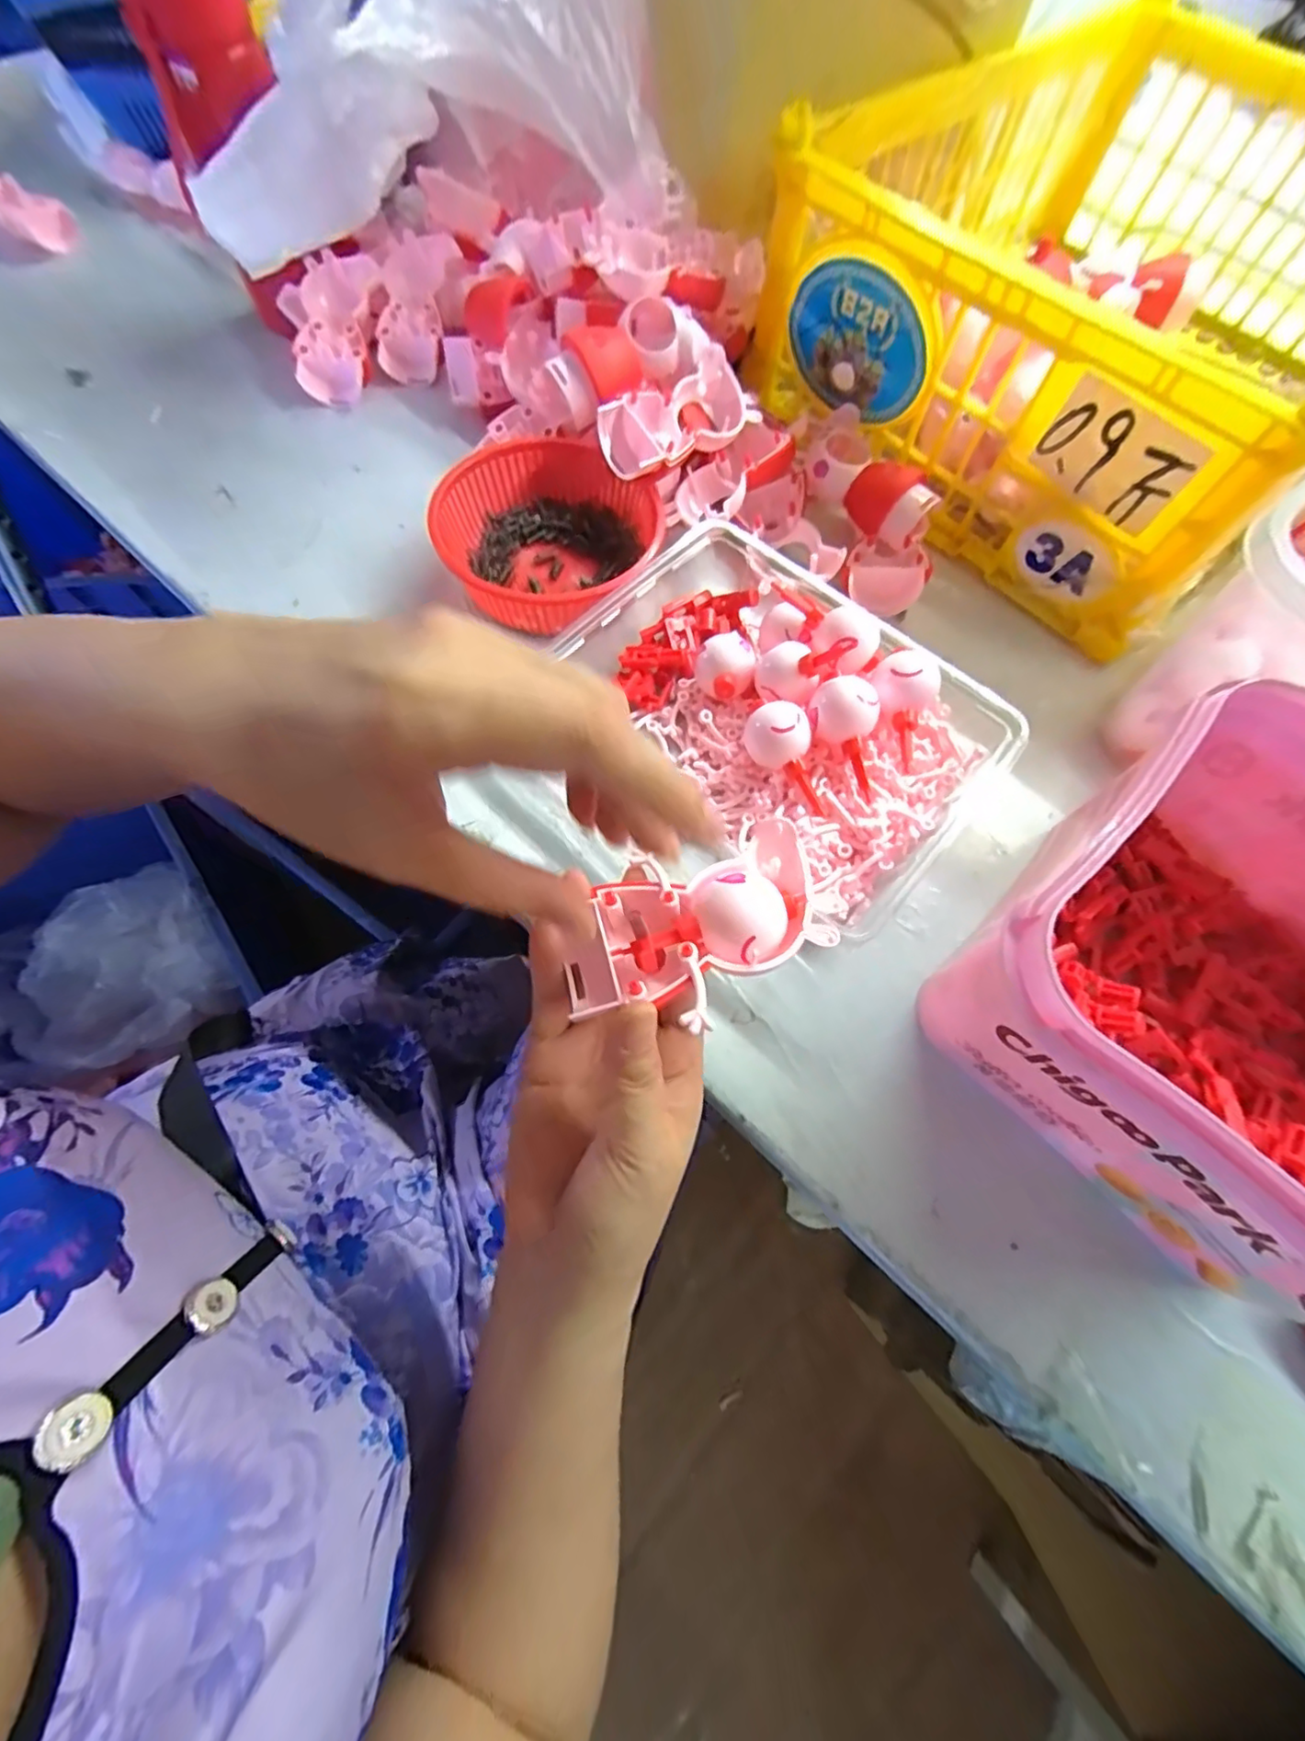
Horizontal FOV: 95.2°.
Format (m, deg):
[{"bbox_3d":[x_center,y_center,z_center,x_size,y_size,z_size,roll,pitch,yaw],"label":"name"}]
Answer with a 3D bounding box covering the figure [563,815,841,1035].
[{"bbox_3d":[0.015,0.023,0.226,0.099,0.031,0.060,-18,70,-10],"label":"figure"}]

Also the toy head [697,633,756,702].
[{"bbox_3d":[0.041,-0.113,0.340,0.027,0.030,0.032,-34,73,-15],"label":"toy head"}]

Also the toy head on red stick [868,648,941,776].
[{"bbox_3d":[0.131,-0.089,0.315,0.034,0.030,0.055,18,68,5],"label":"toy head on red stick"}]

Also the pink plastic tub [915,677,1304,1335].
[{"bbox_3d":[0.248,0.057,0.250,0.188,0.109,0.187,-41,75,-17],"label":"pink plastic tub"}]

